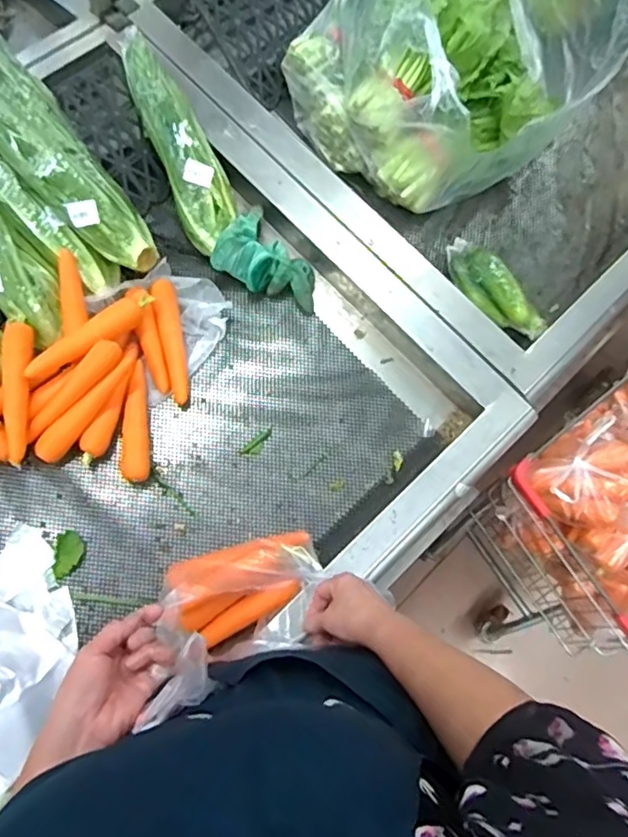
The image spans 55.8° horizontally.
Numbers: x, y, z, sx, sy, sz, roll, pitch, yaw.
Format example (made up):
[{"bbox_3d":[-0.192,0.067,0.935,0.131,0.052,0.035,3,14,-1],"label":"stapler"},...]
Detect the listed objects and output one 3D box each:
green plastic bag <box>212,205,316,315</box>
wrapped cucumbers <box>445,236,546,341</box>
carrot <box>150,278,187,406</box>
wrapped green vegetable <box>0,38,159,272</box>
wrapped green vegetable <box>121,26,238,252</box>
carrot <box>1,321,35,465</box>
[{"bbox_3d":[-0.060,-0.232,0.883,0.160,0.080,0.117,32,72,10],"label":"green plastic bag"},{"bbox_3d":[0.266,-0.199,0.886,0.065,0.055,0.195,-36,74,-14],"label":"wrapped cucumbers"},{"bbox_3d":[-0.206,-0.113,0.847,0.030,0.034,0.185,-10,86,-5],"label":"carrot"},{"bbox_3d":[-0.356,-0.361,0.797,0.113,0.079,0.397,-40,96,-15],"label":"wrapped green vegetable"},{"bbox_3d":[-0.206,-0.421,0.875,0.086,0.066,0.345,-25,93,-11],"label":"wrapped green vegetable"},{"bbox_3d":[-0.383,-0.034,0.765,0.033,0.027,0.180,1,89,-2],"label":"carrot"}]

